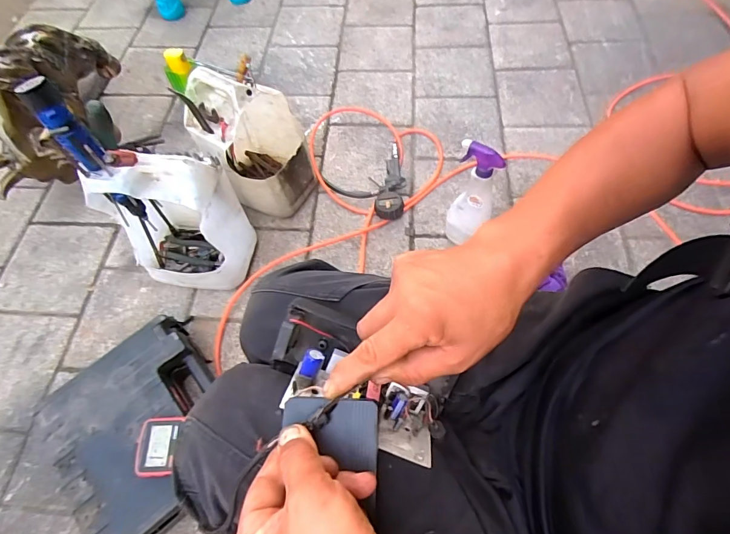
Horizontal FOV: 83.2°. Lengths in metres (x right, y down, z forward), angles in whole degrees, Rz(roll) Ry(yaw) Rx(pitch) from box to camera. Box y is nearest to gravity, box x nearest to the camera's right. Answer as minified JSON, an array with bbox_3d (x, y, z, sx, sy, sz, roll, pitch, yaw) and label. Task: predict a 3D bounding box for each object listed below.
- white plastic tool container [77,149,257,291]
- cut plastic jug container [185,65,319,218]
[{"bbox_3d":[-0.372,-0.091,0.825,0.230,0.341,0.176,4,61,4],"label":"white plastic tool container"},{"bbox_3d":[-0.245,-0.289,0.914,0.218,0.287,0.207,26,65,14],"label":"cut plastic jug container"}]

